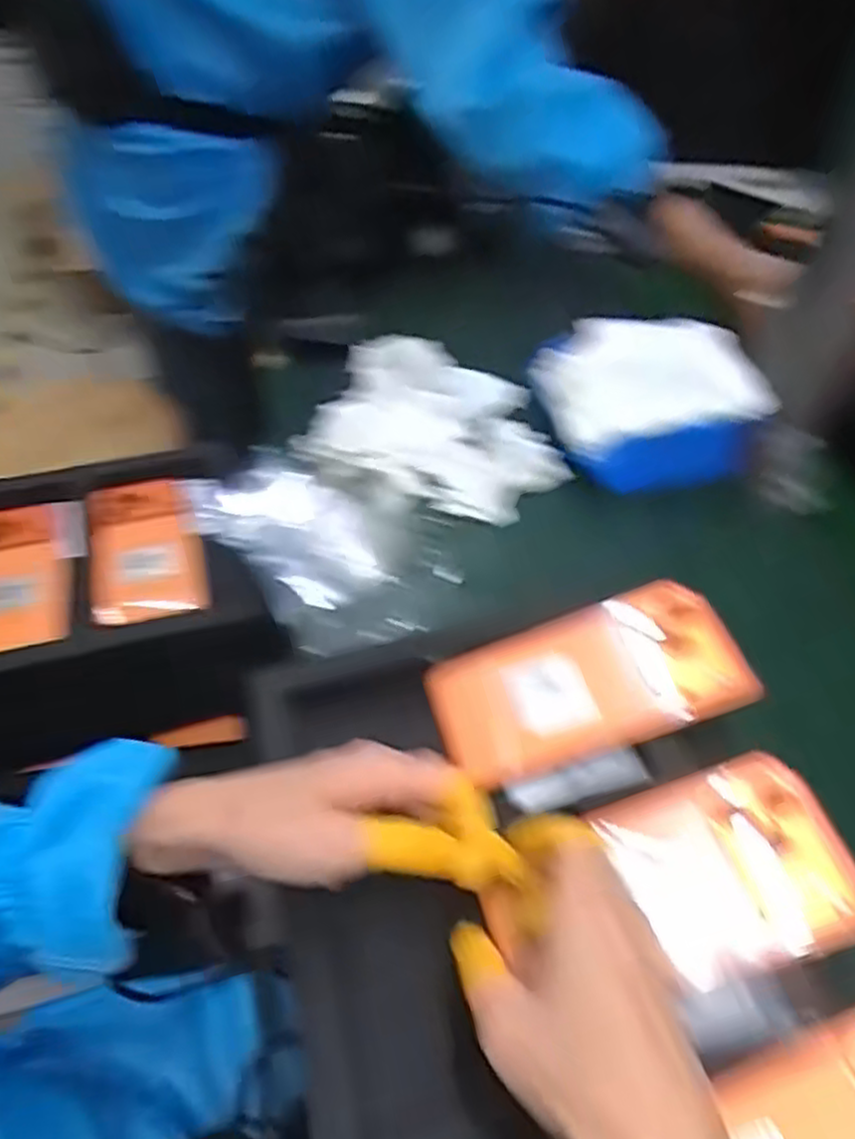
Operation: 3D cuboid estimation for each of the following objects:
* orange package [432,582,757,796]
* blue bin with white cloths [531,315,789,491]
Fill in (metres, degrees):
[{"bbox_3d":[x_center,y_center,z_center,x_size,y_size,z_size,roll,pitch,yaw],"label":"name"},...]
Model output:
[{"bbox_3d":[0.088,0.063,0.430,0.169,0.010,0.085,-19,55,2],"label":"orange package"},{"bbox_3d":[0.168,-0.125,0.588,0.148,0.082,0.121,-2,50,-4],"label":"blue bin with white cloths"}]

